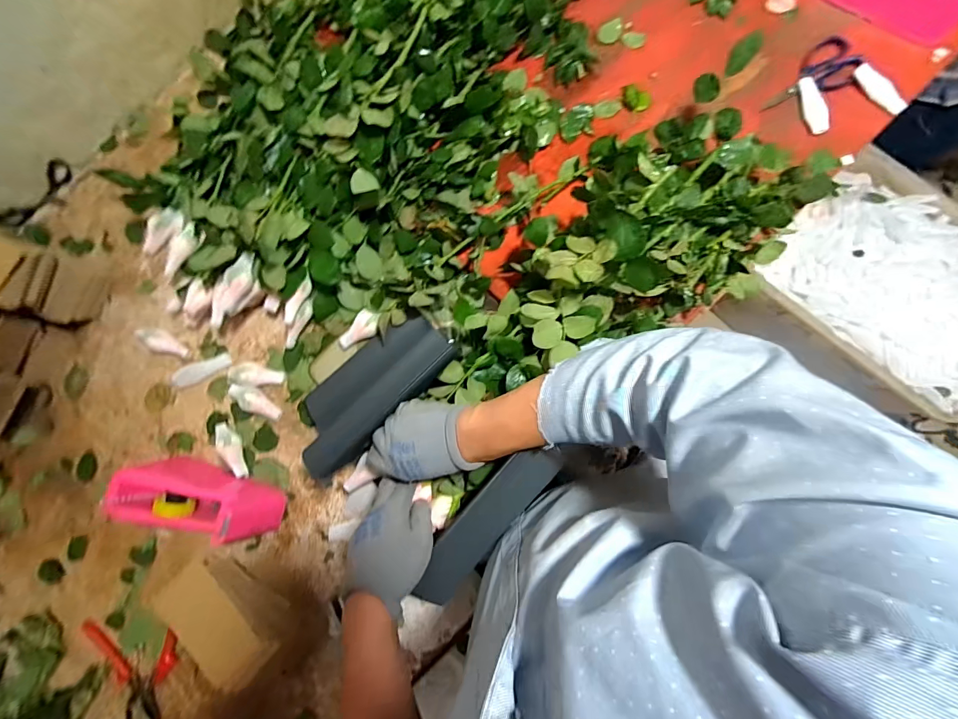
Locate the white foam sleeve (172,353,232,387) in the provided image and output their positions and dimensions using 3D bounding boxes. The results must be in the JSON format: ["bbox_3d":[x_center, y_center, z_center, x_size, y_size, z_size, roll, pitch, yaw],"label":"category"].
[{"bbox_3d":[-0.440,0.019,0.665,0.091,0.010,0.030,-22,82,2],"label":"white foam sleeve"}]

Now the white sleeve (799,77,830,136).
[{"bbox_3d":[0.508,-0.388,0.643,0.026,0.026,0.095,-10,82,3],"label":"white sleeve"}]

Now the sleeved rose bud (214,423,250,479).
[{"bbox_3d":[-0.368,0.135,0.629,0.023,0.028,0.085,-23,82,2],"label":"sleeved rose bud"}]

